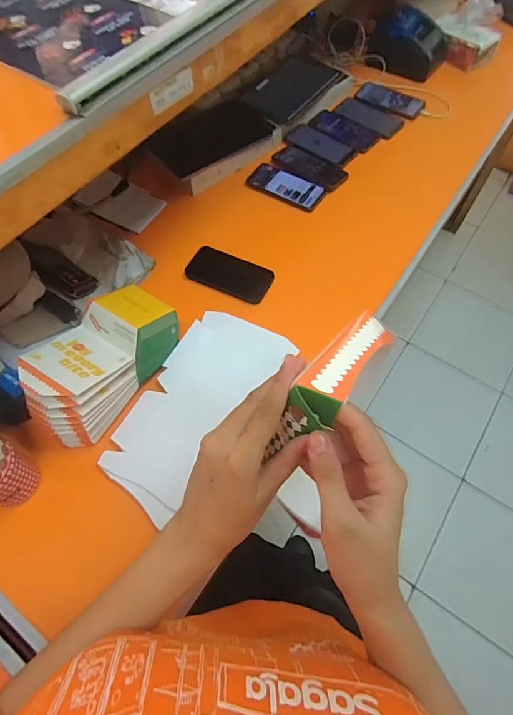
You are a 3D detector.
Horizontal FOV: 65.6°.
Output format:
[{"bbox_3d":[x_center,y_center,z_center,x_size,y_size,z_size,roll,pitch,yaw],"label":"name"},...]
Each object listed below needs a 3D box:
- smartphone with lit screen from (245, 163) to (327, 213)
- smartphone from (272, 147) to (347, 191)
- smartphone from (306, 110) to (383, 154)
[{"bbox_3d":[0.068,-0.386,0.897,0.173,0.012,0.080,29,66,15],"label":"smartphone with lit screen"},{"bbox_3d":[0.124,-0.443,0.928,0.177,0.004,0.085,32,67,17],"label":"smartphone"},{"bbox_3d":[0.218,-0.566,0.992,0.179,0.004,0.087,38,68,19],"label":"smartphone"}]

